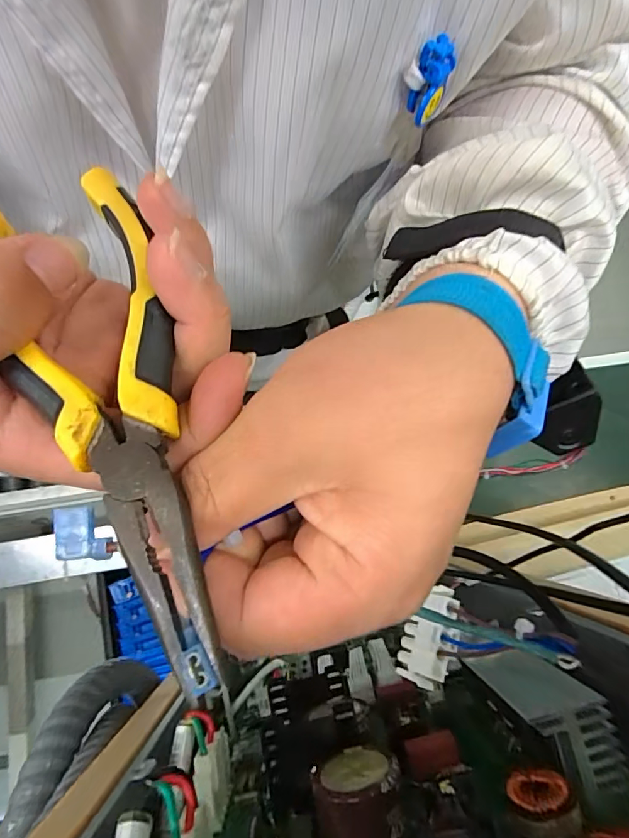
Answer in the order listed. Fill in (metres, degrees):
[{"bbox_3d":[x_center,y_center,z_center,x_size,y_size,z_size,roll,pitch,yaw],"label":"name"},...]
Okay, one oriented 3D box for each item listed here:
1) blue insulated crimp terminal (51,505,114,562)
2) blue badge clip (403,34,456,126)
[{"bbox_3d":[-0.069,0.034,0.136,0.016,0.004,0.016,-5,79,-2],"label":"blue insulated crimp terminal"},{"bbox_3d":[0.047,-0.142,0.193,0.017,0.023,0.020,23,79,3],"label":"blue badge clip"}]

